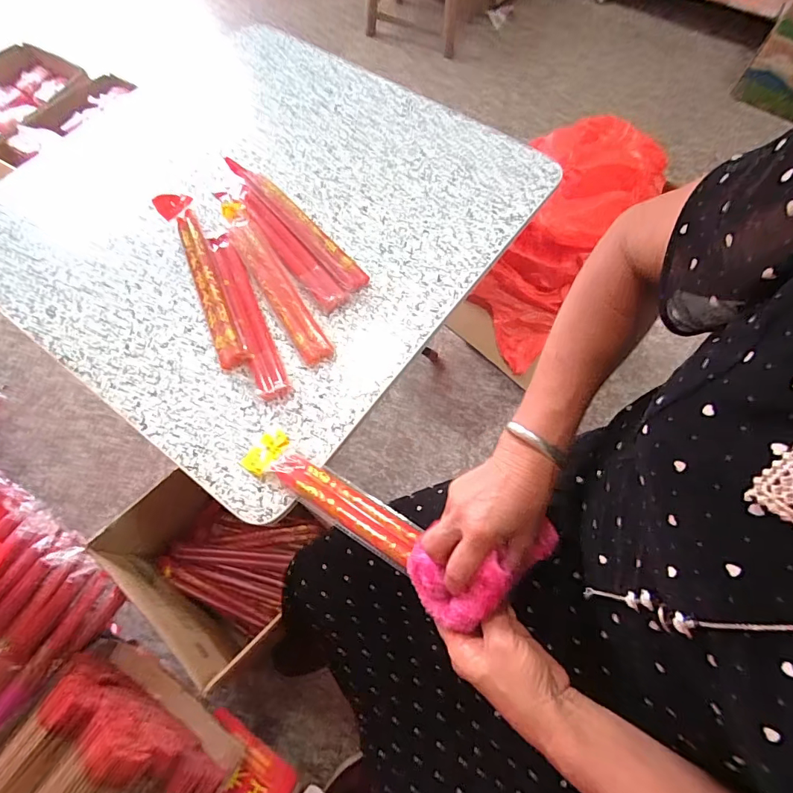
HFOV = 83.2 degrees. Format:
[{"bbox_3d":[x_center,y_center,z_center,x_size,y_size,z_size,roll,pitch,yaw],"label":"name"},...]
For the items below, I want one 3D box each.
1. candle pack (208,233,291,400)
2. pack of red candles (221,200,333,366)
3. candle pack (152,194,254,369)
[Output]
[{"bbox_3d":[-0.191,-0.108,0.567,0.036,0.021,0.244,-21,68,-10],"label":"candle pack"},{"bbox_3d":[-0.167,-0.156,0.587,0.041,0.023,0.278,-30,70,-13],"label":"pack of red candles"},{"bbox_3d":[-0.250,-0.155,0.576,0.043,0.037,0.270,-24,69,-11],"label":"candle pack"}]

